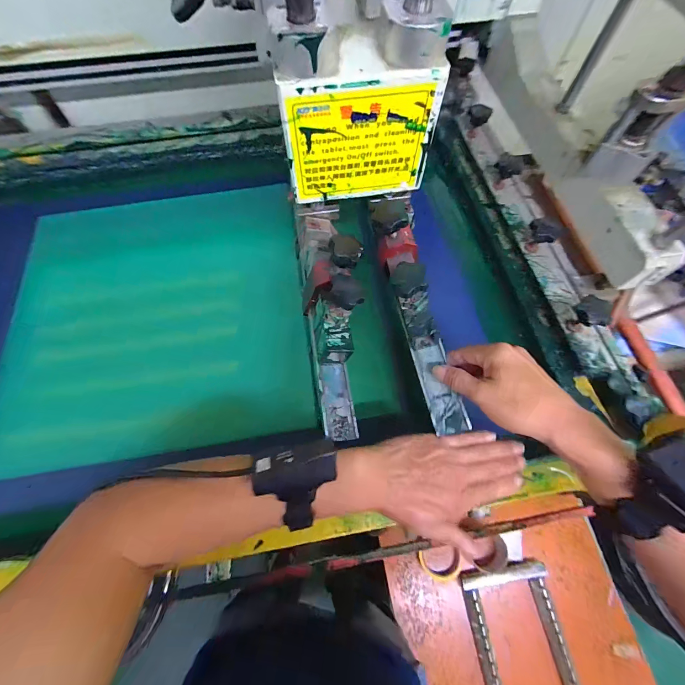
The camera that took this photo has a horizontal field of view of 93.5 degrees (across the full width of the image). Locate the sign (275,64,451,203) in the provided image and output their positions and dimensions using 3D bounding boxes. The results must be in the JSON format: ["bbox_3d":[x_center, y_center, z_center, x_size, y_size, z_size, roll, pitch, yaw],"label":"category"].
[{"bbox_3d":[0.017,-0.179,0.291,0.130,0.106,0.007,-9,66,-4],"label":"sign"}]

